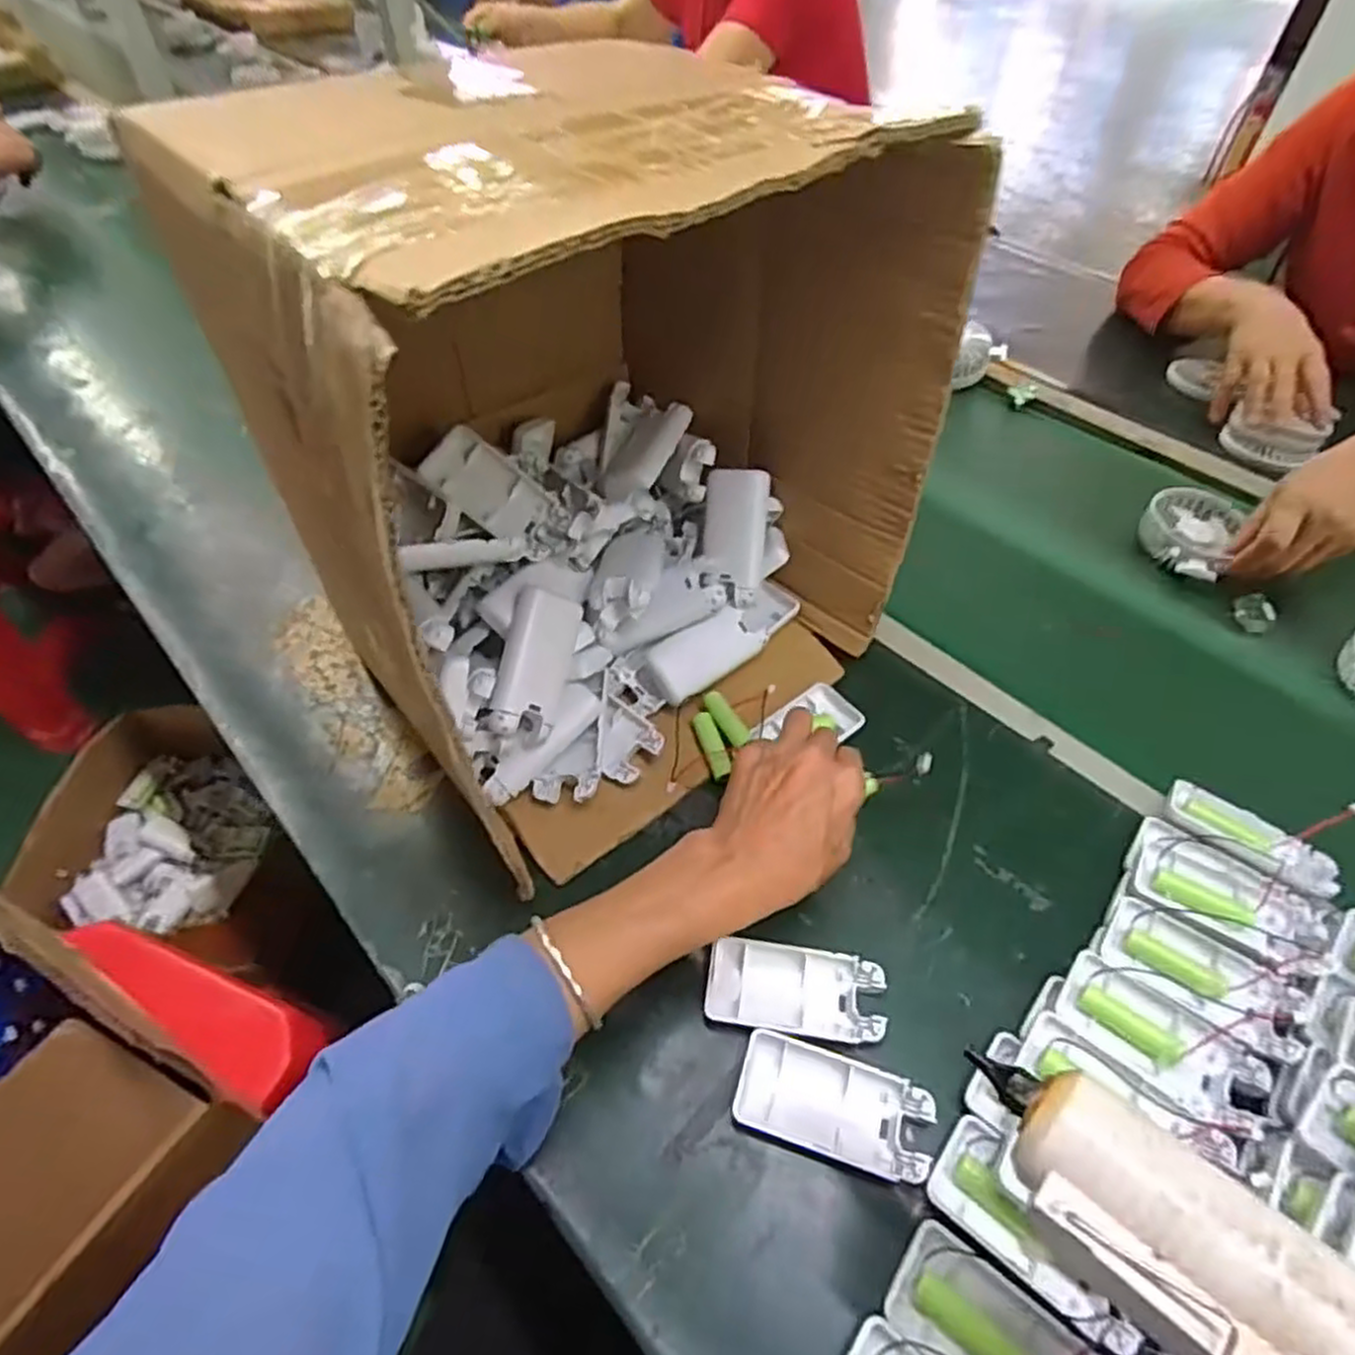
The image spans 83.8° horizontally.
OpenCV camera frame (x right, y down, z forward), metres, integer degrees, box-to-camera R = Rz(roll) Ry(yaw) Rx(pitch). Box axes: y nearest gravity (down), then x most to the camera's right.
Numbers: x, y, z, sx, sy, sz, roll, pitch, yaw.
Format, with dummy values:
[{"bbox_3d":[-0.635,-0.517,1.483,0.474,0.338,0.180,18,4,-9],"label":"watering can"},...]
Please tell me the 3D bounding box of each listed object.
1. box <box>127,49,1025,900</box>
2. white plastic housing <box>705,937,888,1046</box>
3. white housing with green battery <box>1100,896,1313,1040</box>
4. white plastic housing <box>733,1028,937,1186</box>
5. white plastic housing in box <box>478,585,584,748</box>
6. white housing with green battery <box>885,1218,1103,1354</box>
[{"bbox_3d":[-0.043,-0.130,0.436,0.268,0.343,0.346,36,58,26],"label":"box"},{"bbox_3d":[0.064,0.173,0.417,0.093,0.020,0.045,8,50,5],"label":"white plastic housing"},{"bbox_3d":[0.280,0.168,0.410,0.098,0.037,0.056,22,53,18],"label":"white housing with green battery"},{"bbox_3d":[0.078,0.215,0.381,0.093,0.016,0.044,16,51,12],"label":"white plastic housing"},{"bbox_3d":[-0.088,-0.007,0.468,0.044,0.022,0.092,20,78,-37],"label":"white plastic housing in box"},{"bbox_3d":[0.141,0.285,0.323,0.096,0.023,0.043,28,55,21],"label":"white housing with green battery"}]

